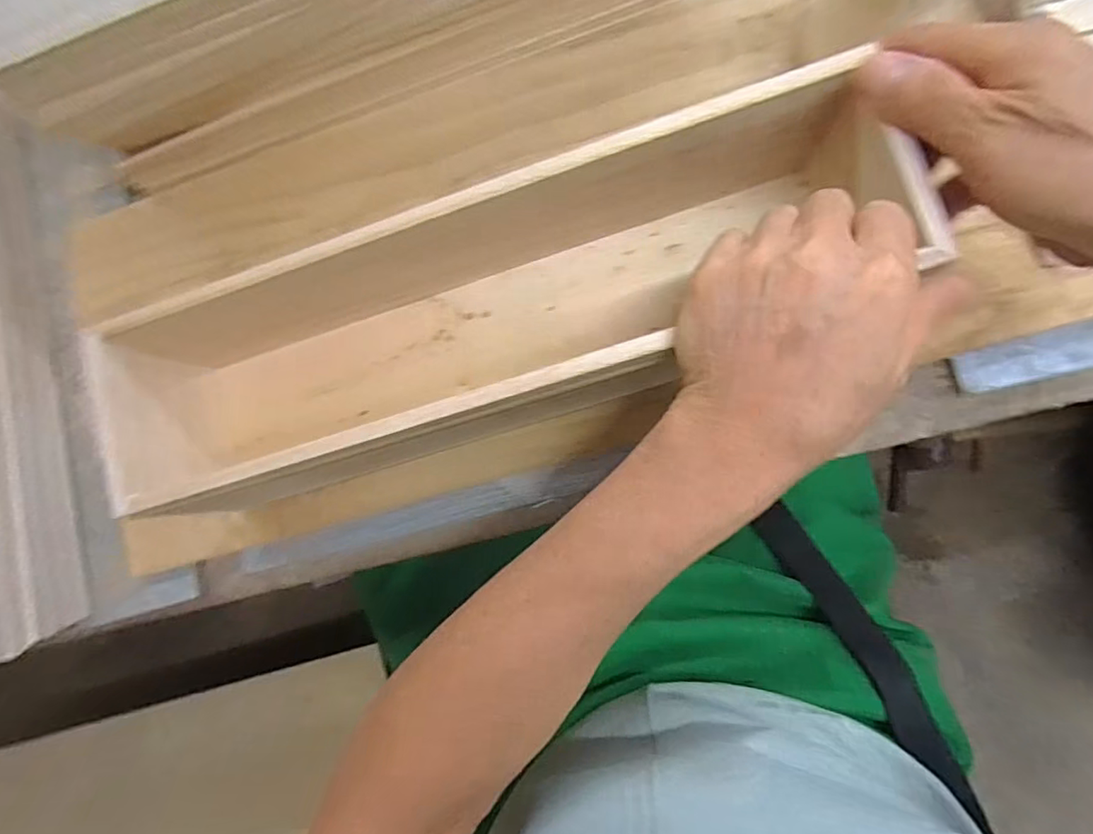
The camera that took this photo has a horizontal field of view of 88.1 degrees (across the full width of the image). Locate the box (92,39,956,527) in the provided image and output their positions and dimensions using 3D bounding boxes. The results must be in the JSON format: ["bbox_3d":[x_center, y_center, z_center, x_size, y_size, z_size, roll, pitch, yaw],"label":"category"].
[{"bbox_3d":[-0.026,-0.047,0.296,0.382,0.093,0.114,-23,84,7],"label":"box"}]

